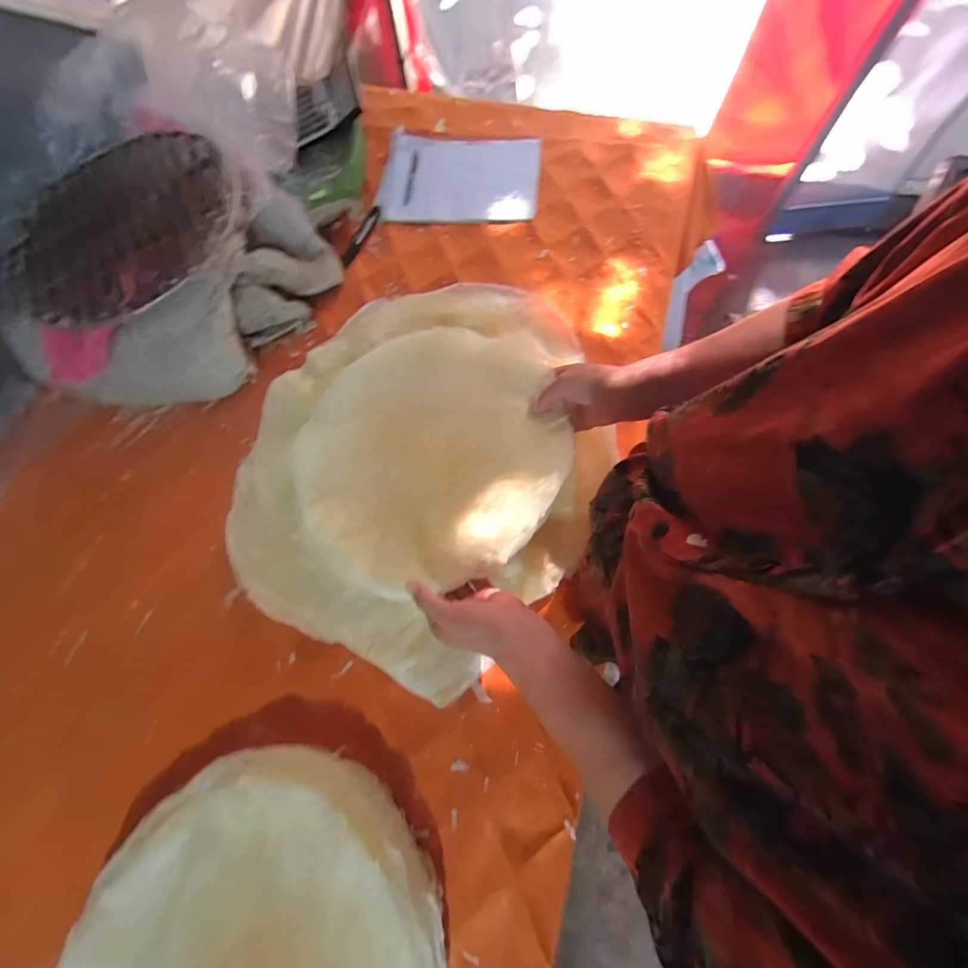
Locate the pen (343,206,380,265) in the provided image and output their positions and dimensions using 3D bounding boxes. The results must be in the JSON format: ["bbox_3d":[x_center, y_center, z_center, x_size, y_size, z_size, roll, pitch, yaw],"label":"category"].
[{"bbox_3d":[-0.225,-0.454,0.759,0.018,0.014,0.139,24,75,9],"label":"pen"}]

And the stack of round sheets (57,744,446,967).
[{"bbox_3d":[-0.230,0.499,0.422,0.363,0.065,0.368,24,75,9],"label":"stack of round sheets"}]

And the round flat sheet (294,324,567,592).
[{"bbox_3d":[-0.079,-0.051,0.531,0.346,0.081,0.345,-11,72,-1],"label":"round flat sheet"}]

